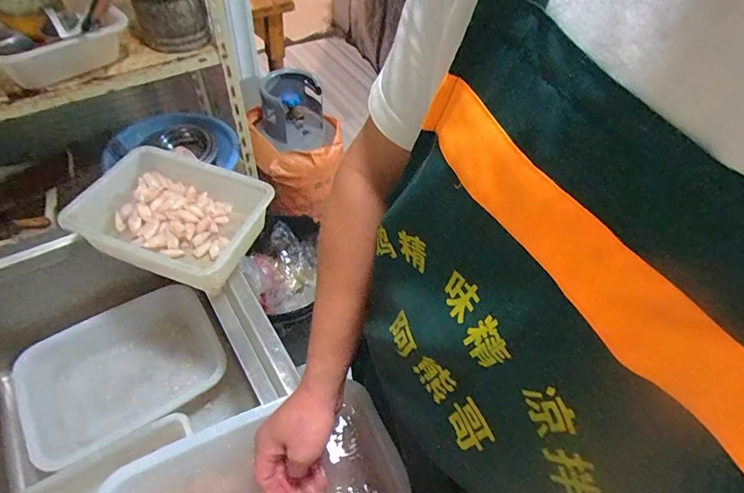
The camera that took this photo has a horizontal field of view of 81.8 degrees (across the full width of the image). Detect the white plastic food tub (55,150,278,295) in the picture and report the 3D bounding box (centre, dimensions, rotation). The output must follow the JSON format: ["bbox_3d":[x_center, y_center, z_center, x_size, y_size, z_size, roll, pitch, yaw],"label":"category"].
[{"bbox_3d":[-0.328,-0.054,0.738,0.266,0.095,0.213,17,53,8],"label":"white plastic food tub"}]

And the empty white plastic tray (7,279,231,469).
[{"bbox_3d":[-0.469,0.241,0.819,0.342,0.097,0.247,-26,59,-23],"label":"empty white plastic tray"}]

